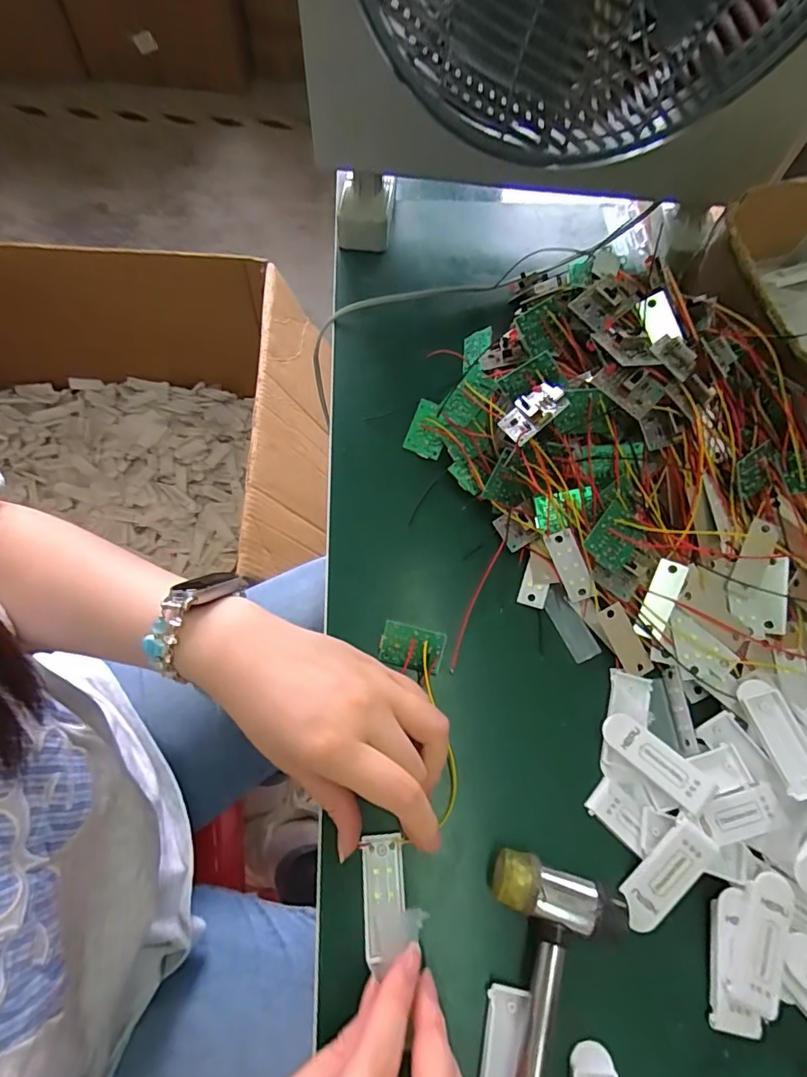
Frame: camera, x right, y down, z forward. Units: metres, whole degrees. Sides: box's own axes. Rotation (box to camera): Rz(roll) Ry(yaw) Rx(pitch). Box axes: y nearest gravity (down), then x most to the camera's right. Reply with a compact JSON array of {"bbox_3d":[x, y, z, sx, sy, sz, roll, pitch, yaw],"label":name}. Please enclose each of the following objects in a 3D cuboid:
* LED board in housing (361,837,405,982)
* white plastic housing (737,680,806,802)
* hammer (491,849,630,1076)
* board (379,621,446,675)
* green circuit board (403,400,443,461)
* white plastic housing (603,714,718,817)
[{"bbox_3d":[-0.010,0.174,0.241,0.020,0.007,0.053,-1,63,2],"label":"LED board in housing"},{"bbox_3d":[0.199,0.104,0.261,0.021,0.009,0.057,-10,67,-9],"label":"white plastic housing"},{"bbox_3d":[0.051,0.259,0.192,0.059,0.028,0.231,10,68,7],"label":"hammer"},{"bbox_3d":[0.005,0.063,0.286,0.035,0.004,0.028,12,107,6],"label":"board"},{"bbox_3d":[0.017,-0.073,0.340,0.026,0.004,0.036,22,114,-4],"label":"green circuit board"},{"bbox_3d":[0.132,0.116,0.260,0.055,0.010,0.019,43,70,14],"label":"white plastic housing"}]

